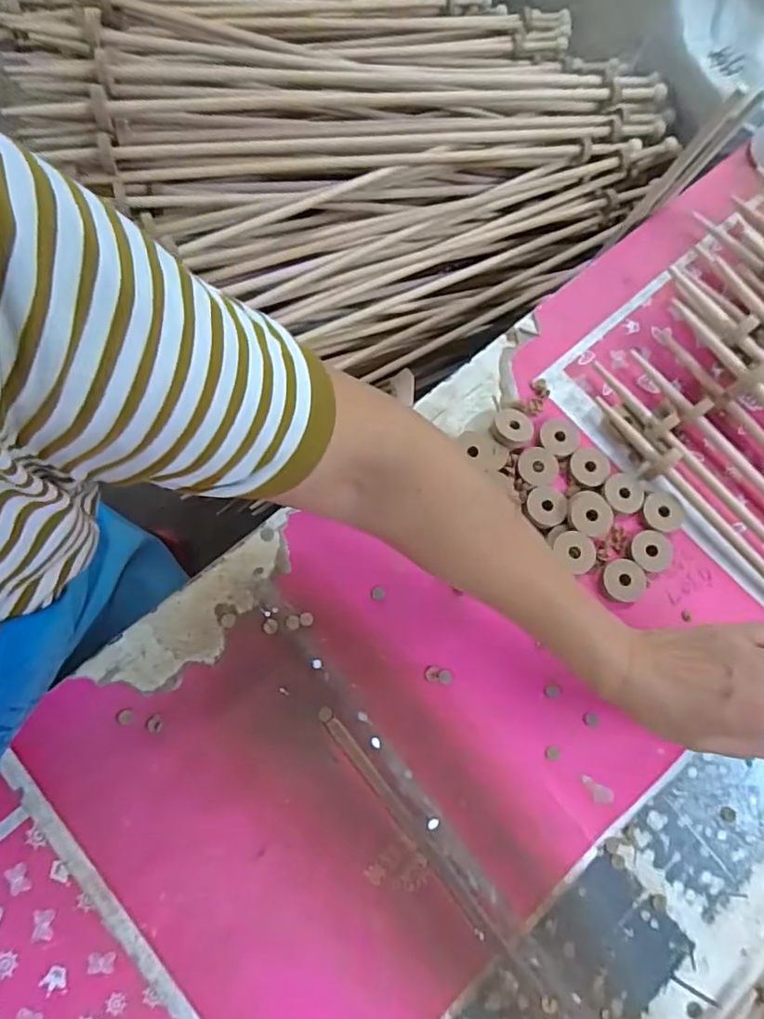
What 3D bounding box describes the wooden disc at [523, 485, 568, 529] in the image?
[{"bbox_3d":[0.140,-0.003,0.473,0.034,0.004,0.036,0,76,-1],"label":"wooden disc"}]

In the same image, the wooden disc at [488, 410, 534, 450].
[{"bbox_3d":[0.113,-0.071,0.488,0.035,0.013,0.037,0,76,-1],"label":"wooden disc"}]

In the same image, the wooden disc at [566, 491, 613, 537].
[{"bbox_3d":[0.172,0.003,0.465,0.035,0.006,0.042,9,65,16],"label":"wooden disc"}]

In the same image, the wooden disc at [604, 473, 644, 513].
[{"bbox_3d":[0.207,-0.015,0.479,0.033,0.004,0.037,24,76,5],"label":"wooden disc"}]

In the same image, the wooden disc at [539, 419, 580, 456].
[{"bbox_3d":[0.157,-0.065,0.492,0.034,0.004,0.036,0,76,-1],"label":"wooden disc"}]

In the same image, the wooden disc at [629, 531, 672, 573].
[{"bbox_3d":[0.225,0.034,0.468,0.032,0.007,0.033,0,76,-1],"label":"wooden disc"}]

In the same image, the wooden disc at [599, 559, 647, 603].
[{"bbox_3d":[0.199,0.059,0.461,0.038,0.005,0.033,-38,79,-10],"label":"wooden disc"}]

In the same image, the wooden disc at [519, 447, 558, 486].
[{"bbox_3d":[0.135,-0.037,0.482,0.034,0.004,0.033,0,76,-1],"label":"wooden disc"}]

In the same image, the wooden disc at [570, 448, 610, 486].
[{"bbox_3d":[0.180,-0.038,0.486,0.033,0.005,0.036,0,76,-1],"label":"wooden disc"}]

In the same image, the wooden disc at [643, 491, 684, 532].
[{"bbox_3d":[0.240,0.002,0.478,0.035,0.006,0.035,0,76,-1],"label":"wooden disc"}]

